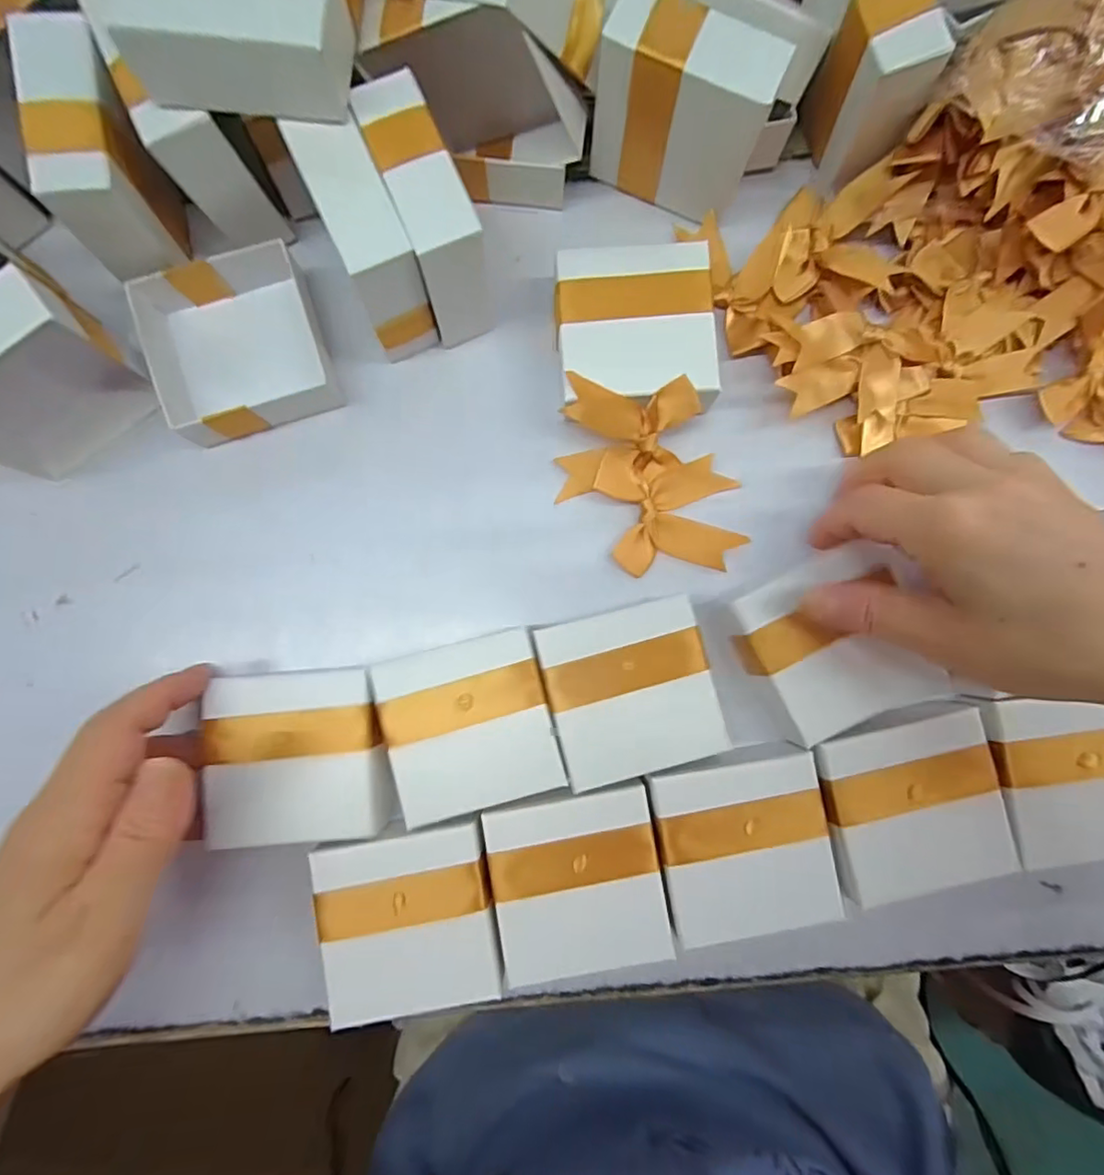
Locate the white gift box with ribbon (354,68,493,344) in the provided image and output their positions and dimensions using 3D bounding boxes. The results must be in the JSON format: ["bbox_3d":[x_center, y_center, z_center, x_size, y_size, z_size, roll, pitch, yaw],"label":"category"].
[{"bbox_3d":[-0.050,-0.151,0.244,0.026,0.066,0.075,-24,86,-2],"label":"white gift box with ribbon"}]

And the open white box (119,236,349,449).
[{"bbox_3d":[-0.148,-0.111,0.268,0.082,0.026,0.075,-17,86,-2],"label":"open white box"}]

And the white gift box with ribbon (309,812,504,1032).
[{"bbox_3d":[-0.060,0.140,0.250,0.071,0.033,0.077,-8,85,-1],"label":"white gift box with ribbon"}]

